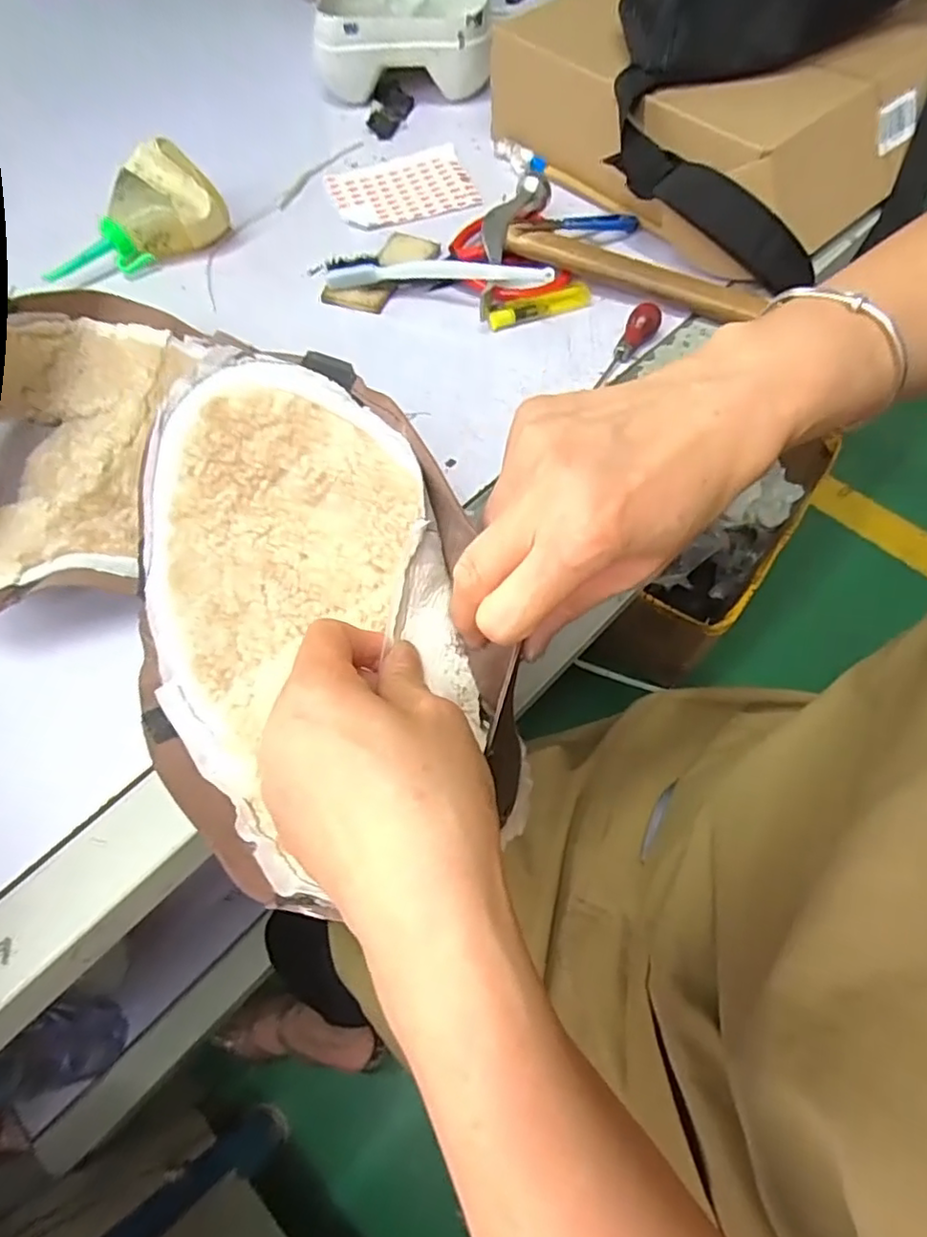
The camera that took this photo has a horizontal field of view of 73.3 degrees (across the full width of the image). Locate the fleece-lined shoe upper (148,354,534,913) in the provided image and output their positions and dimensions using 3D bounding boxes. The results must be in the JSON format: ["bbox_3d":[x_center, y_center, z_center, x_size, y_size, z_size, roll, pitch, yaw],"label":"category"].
[{"bbox_3d":[-0.078,-0.012,0.305,0.177,0.073,0.236,-33,72,8],"label":"fleece-lined shoe upper"}]

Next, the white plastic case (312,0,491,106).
[{"bbox_3d":[-0.057,-0.571,0.599,0.157,0.069,0.182,-1,63,0],"label":"white plastic case"}]

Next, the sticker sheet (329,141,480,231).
[{"bbox_3d":[-0.054,-0.371,0.534,0.116,0.010,0.094,-17,66,-5],"label":"sticker sheet"}]

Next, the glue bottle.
[{"bbox_3d":[-0.252,-0.304,0.473,0.133,0.058,0.059,-22,65,-10],"label":"glue bottle"}]

